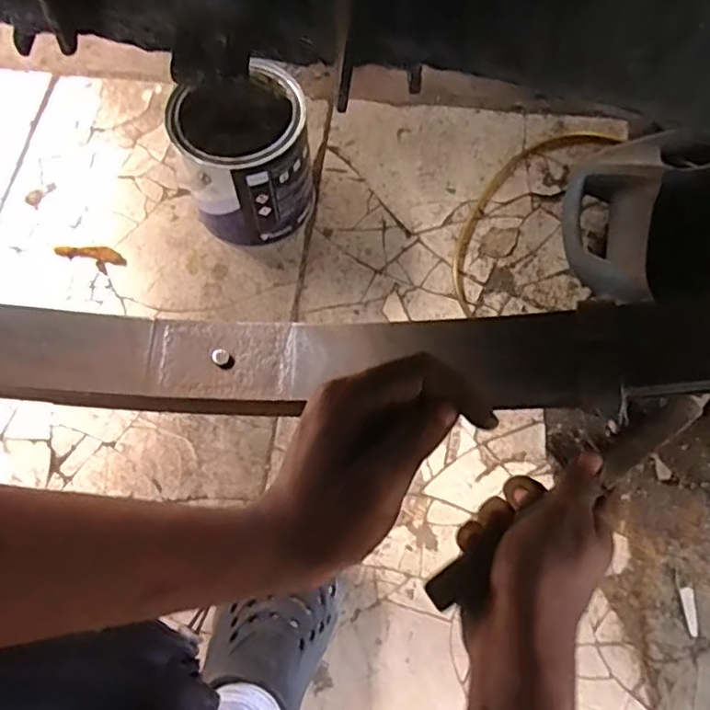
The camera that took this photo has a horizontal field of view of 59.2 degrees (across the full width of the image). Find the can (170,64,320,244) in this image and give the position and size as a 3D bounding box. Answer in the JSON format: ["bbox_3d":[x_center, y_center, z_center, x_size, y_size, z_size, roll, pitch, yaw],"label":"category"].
[{"bbox_3d":[-0.126,-0.234,0.741,0.142,0.161,0.151,-11,68,-4],"label":"can"}]

